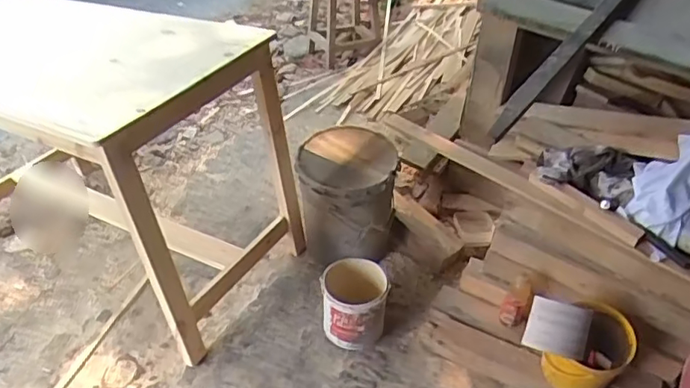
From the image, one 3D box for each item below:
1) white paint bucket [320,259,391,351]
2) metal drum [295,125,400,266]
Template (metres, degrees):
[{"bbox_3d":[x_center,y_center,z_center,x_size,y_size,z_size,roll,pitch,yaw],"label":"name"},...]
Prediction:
[{"bbox_3d":[0.032,0.312,1.642,0.182,0.191,0.196,0,41,0],"label":"white paint bucket"},{"bbox_3d":[0.008,0.005,1.745,0.290,0.338,0.295,-3,41,-3],"label":"metal drum"}]

